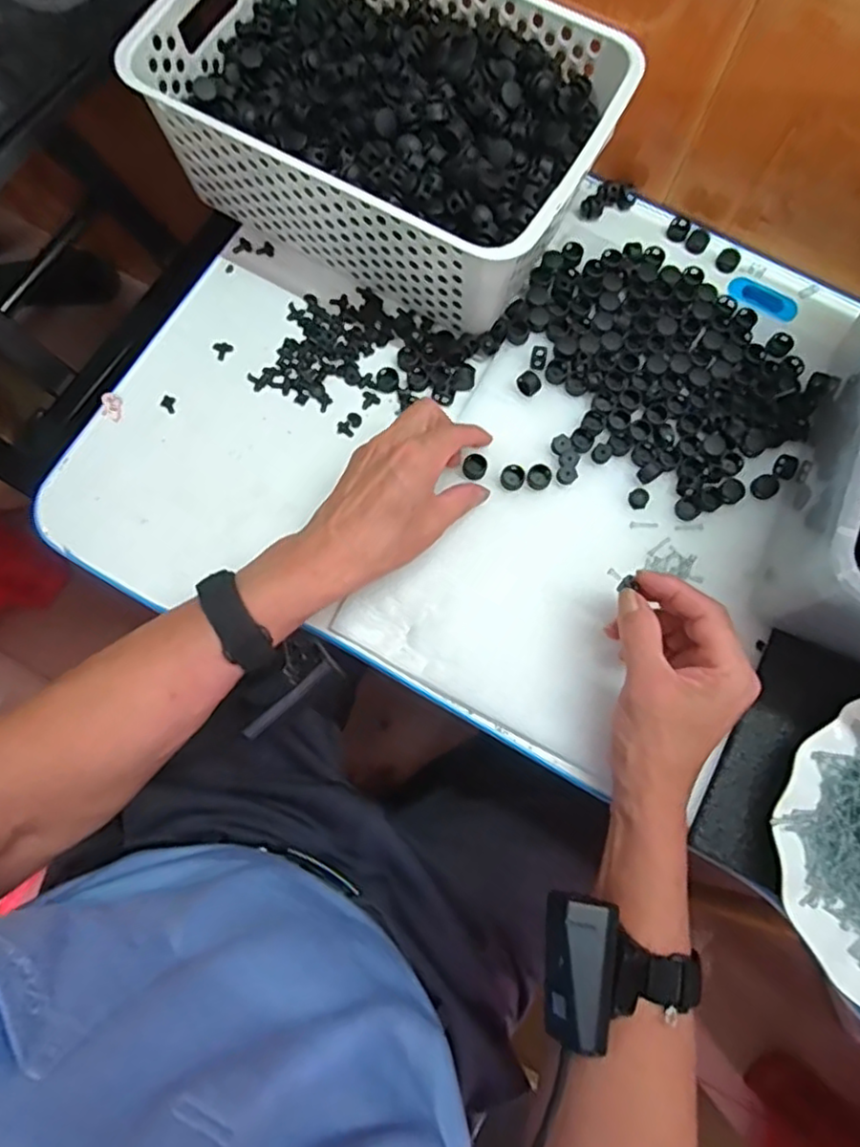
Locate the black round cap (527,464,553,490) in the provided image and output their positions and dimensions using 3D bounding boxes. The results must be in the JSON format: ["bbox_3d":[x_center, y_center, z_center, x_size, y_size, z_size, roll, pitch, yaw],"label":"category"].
[{"bbox_3d":[0.078,-0.070,0.466,0.018,0.004,0.016,-43,80,-11],"label":"black round cap"}]

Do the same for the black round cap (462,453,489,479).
[{"bbox_3d":[0.033,-0.076,0.469,0.016,0.007,0.017,0,75,-1],"label":"black round cap"}]

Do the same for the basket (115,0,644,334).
[{"bbox_3d":[-0.029,-0.329,0.484,0.301,0.107,0.202,28,77,6],"label":"basket"}]

